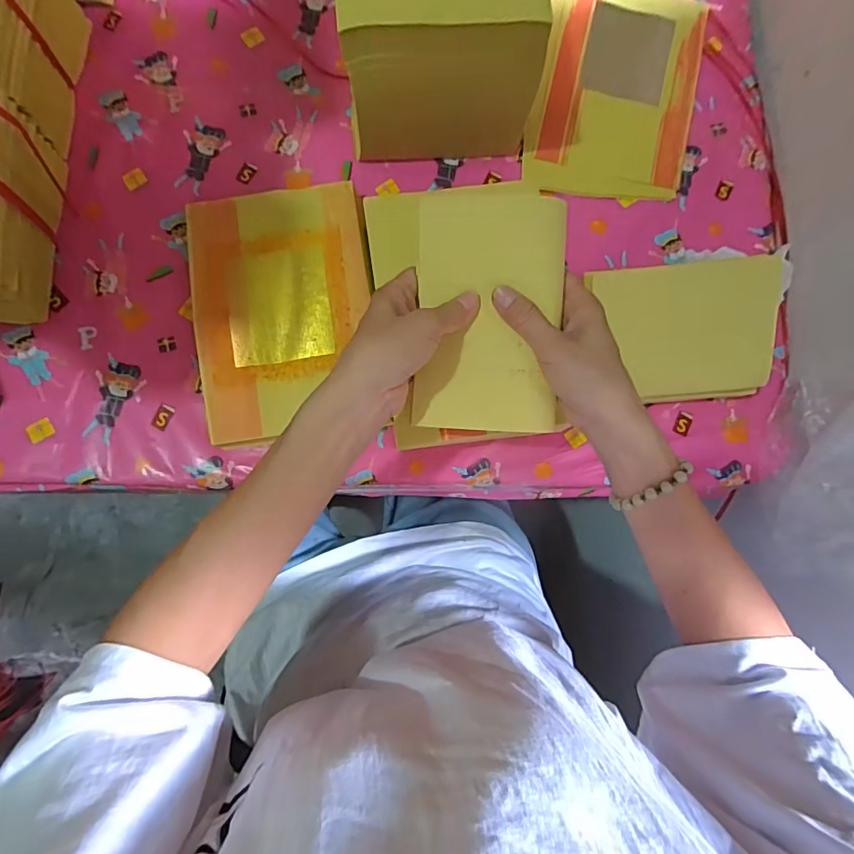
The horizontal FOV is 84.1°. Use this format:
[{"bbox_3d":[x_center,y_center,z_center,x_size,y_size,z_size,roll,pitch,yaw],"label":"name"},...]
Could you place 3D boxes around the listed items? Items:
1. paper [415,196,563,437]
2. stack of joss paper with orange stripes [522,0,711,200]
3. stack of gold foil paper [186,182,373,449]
[{"bbox_3d":[0.044,-0.079,0.342,0.101,0.013,0.161,2,94,4],"label":"paper"},{"bbox_3d":[0.205,-0.363,0.507,0.168,0.011,0.256,13,82,-2],"label":"stack of joss paper with orange stripes"},{"bbox_3d":[-0.132,-0.108,0.446,0.157,0.029,0.232,-8,83,-5],"label":"stack of gold foil paper"}]

